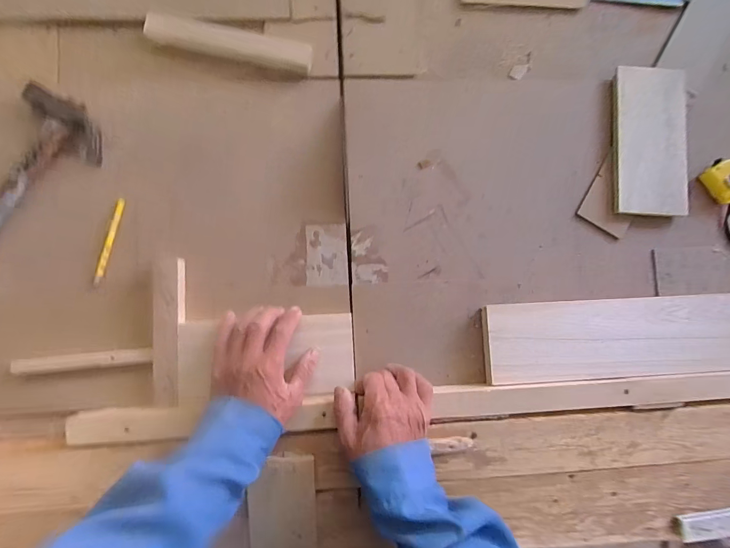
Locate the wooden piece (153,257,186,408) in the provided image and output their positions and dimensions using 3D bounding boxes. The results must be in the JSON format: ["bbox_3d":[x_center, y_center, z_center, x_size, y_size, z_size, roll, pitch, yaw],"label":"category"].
[{"bbox_3d":[-0.249,0.072,0.470,0.032,0.031,0.182,-1,88,-3],"label":"wooden piece"}]

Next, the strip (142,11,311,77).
[{"bbox_3d":[-0.180,-0.315,0.497,0.216,0.013,0.044,9,85,-6],"label":"strip"}]

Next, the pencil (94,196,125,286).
[{"bbox_3d":[-0.335,-0.042,0.480,0.010,0.005,0.117,16,83,-27],"label":"pencil"}]

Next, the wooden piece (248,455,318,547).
[{"bbox_3d":[-0.100,0.288,0.445,0.079,0.012,0.129,-1,87,-3],"label":"wooden piece"}]

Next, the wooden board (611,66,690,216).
[{"bbox_3d":[0.382,-0.182,0.492,0.091,0.018,0.200,4,89,13],"label":"wooden board"}]

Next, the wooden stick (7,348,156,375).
[{"bbox_3d":[-0.349,0.109,0.458,0.167,0.015,0.019,-5,88,-3],"label":"wooden stick"}]

